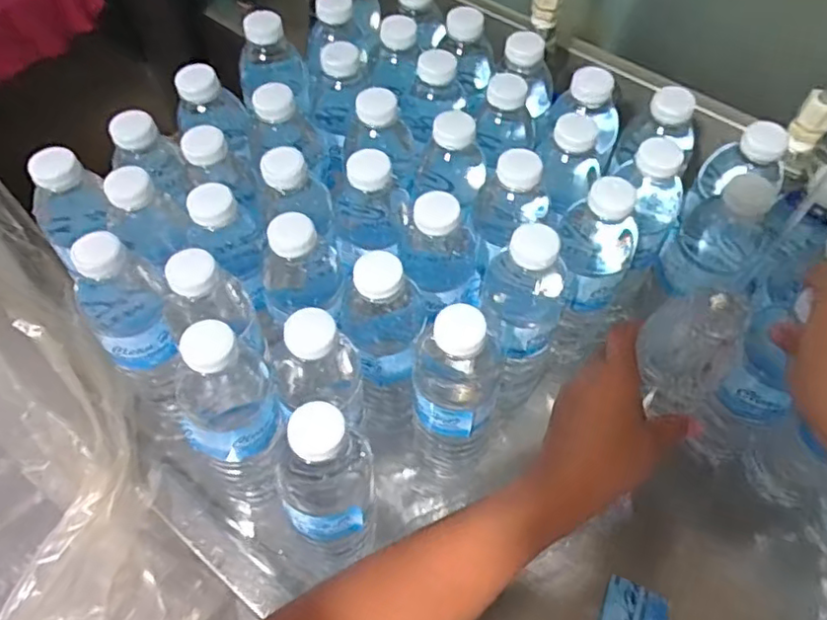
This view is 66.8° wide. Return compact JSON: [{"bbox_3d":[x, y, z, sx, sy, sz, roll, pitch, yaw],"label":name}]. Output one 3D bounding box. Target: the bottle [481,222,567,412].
[{"bbox_3d":[0.081,0.012,0.482,0.065,0.198,0.060,12,57,6],"label":"bottle"}]

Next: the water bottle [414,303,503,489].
[{"bbox_3d":[0.028,0.072,0.462,0.060,0.217,0.057,1,57,-1],"label":"water bottle"}]

